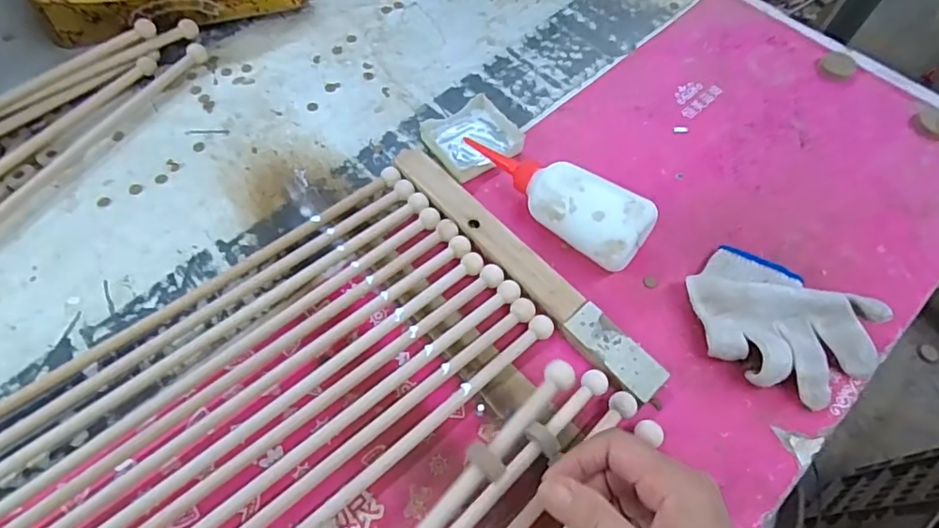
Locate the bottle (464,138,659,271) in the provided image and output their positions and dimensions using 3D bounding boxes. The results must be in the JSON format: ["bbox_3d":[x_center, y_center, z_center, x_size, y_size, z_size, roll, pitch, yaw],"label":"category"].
[{"bbox_3d":[0.064,-0.058,0.459,0.178,0.062,0.052,34,65,16],"label":"bottle"}]

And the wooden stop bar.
[{"bbox_3d":[0.041,-0.004,0.451,0.033,0.017,0.290,-36,68,-20],"label":"wooden stop bar"}]

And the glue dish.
[{"bbox_3d":[0.004,-0.120,0.517,0.082,0.016,0.073,-30,66,-17],"label":"glue dish"}]

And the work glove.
[{"bbox_3d":[0.239,0.045,0.417,0.135,0.044,0.104,40,67,18],"label":"work glove"}]

